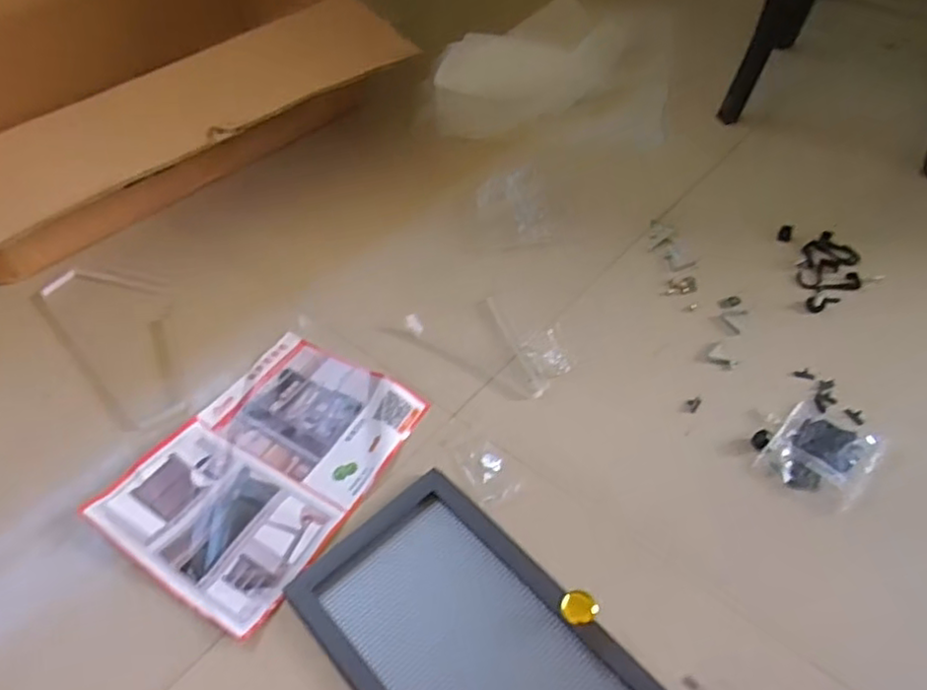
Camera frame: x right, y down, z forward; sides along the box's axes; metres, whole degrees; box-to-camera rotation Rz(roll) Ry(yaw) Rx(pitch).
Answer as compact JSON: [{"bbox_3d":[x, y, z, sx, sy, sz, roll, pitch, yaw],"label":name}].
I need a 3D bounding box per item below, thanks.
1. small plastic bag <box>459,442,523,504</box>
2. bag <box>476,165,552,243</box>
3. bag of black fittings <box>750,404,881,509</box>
[{"bbox_3d":[0.023,0.120,0.645,0.043,0.006,0.067,-24,52,-17],"label":"small plastic bag"},{"bbox_3d":[0.067,-0.179,0.881,0.084,0.027,0.142,-8,49,-5],"label":"bag"},{"bbox_3d":[0.339,0.099,0.636,0.081,0.012,0.094,34,58,27],"label":"bag of black fittings"}]

